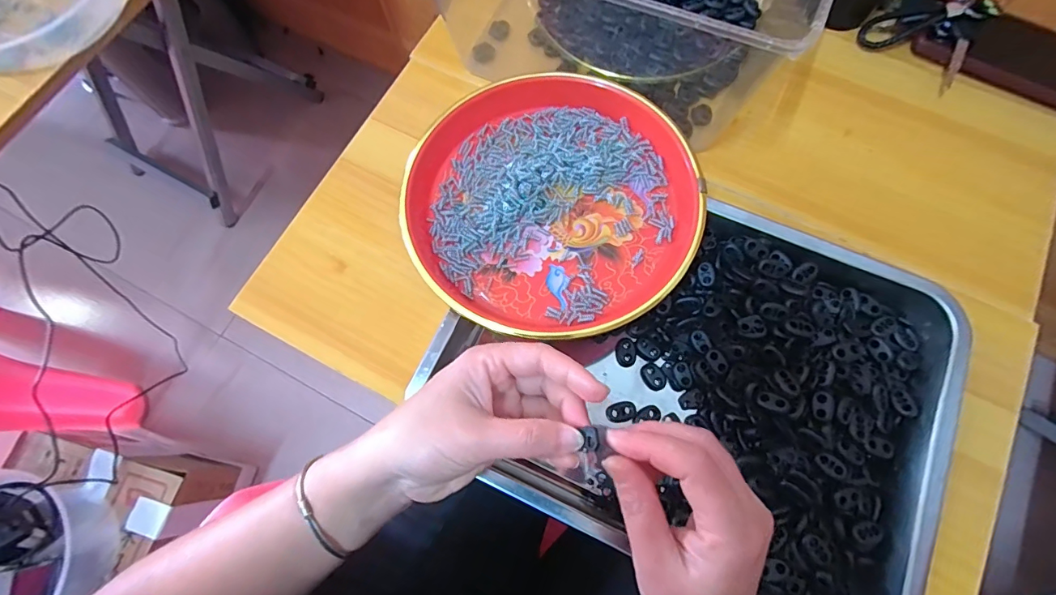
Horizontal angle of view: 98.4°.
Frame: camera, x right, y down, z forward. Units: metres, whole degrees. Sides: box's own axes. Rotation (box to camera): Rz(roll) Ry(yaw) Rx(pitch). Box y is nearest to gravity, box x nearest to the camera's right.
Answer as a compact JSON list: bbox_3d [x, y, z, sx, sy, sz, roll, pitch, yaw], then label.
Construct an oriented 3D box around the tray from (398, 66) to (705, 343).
[{"bbox_3d":[0.019,-0.083,0.358,0.217,0.036,0.226,-1,74,2],"label":"tray"}]

